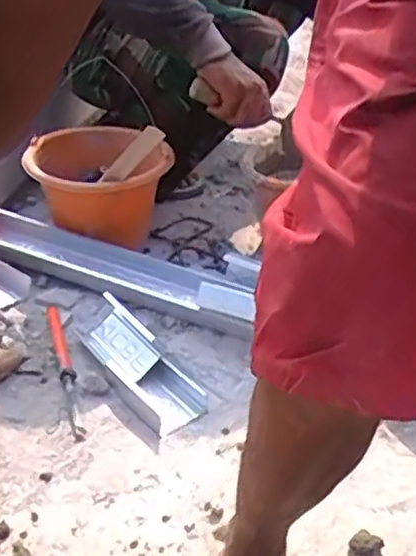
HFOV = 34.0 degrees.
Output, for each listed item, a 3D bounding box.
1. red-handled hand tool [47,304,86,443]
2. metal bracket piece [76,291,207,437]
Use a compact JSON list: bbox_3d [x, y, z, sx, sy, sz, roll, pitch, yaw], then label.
[{"bbox_3d":[-0.199,0.114,0.940,0.018,0.021,0.278,-7,35,-17],"label":"red-handled hand tool"},{"bbox_3d":[-0.095,0.110,0.947,0.089,0.027,0.244,-19,40,-32],"label":"metal bracket piece"}]

